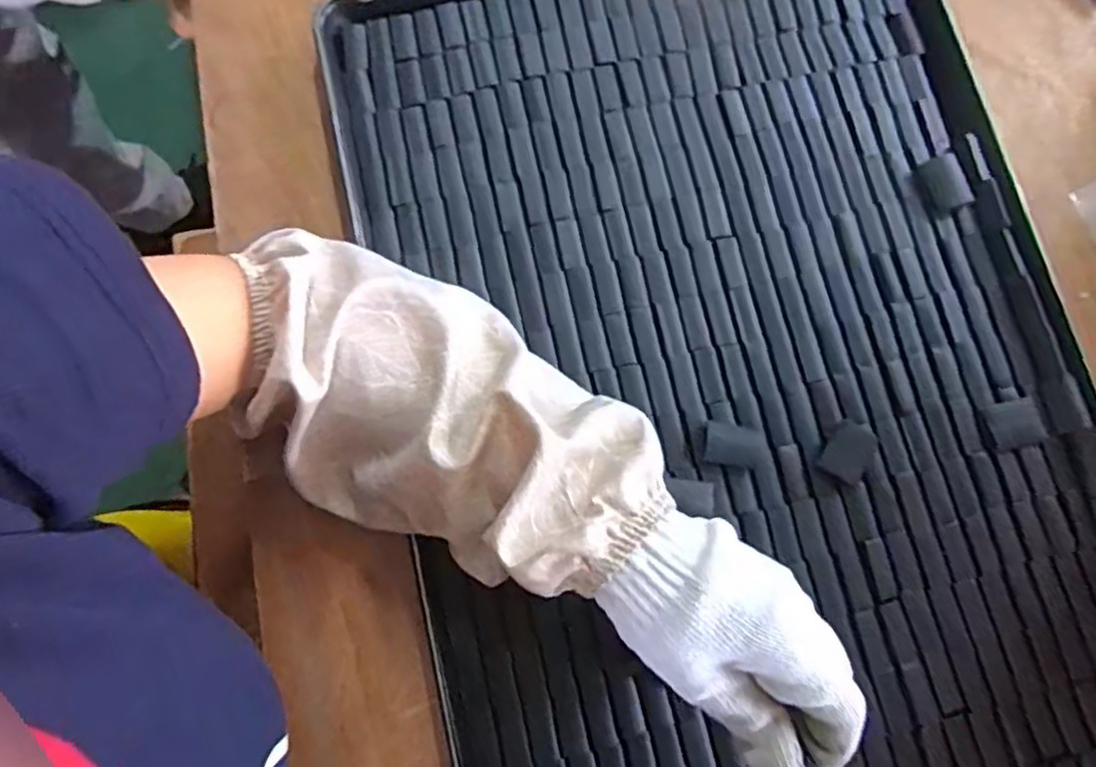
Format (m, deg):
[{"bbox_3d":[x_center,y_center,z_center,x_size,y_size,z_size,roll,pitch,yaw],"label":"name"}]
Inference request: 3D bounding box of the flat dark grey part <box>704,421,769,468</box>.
[{"bbox_3d":[0.105,0.034,0.374,0.035,0.004,0.023,9,78,-1],"label":"flat dark grey part"}]

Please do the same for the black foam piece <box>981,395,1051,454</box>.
[{"bbox_3d":[0.267,0.023,0.382,0.032,0.004,0.027,-13,80,-5],"label":"black foam piece"}]

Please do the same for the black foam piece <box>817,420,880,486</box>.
[{"bbox_3d":[0.168,0.038,0.374,0.025,0.004,0.035,32,79,4],"label":"black foam piece"}]

